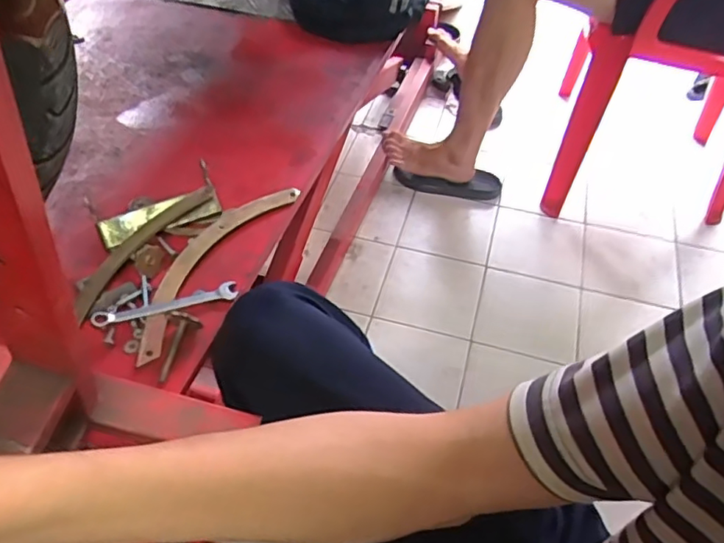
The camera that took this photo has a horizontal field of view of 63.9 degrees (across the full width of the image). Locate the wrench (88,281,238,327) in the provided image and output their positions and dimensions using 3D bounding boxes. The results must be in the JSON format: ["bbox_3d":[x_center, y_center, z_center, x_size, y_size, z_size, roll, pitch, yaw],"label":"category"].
[{"bbox_3d":[-0.186,0.028,0.552,0.130,0.011,0.021,-14,51,-13],"label":"wrench"}]

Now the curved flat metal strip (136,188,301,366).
[{"bbox_3d":[-0.153,-0.018,0.595,0.054,0.014,0.257,23,53,18],"label":"curved flat metal strip"}]

